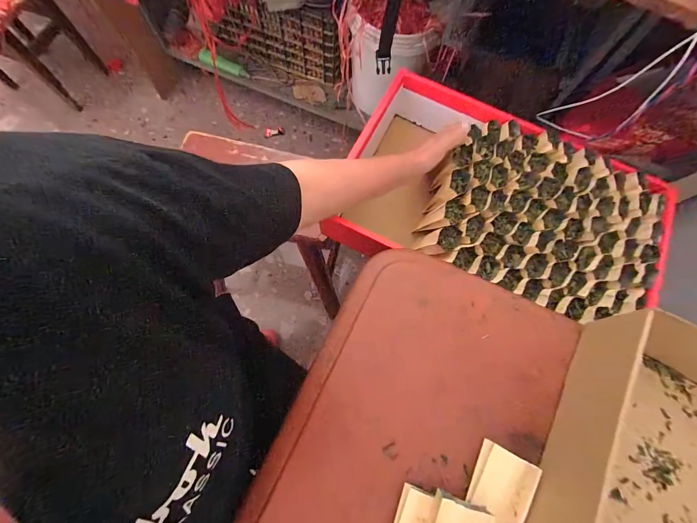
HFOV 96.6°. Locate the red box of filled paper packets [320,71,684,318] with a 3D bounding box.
[{"bbox_3d":[0.249,-0.100,0.539,0.497,0.109,0.307,23,75,4],"label":"red box of filled paper packets"}]

